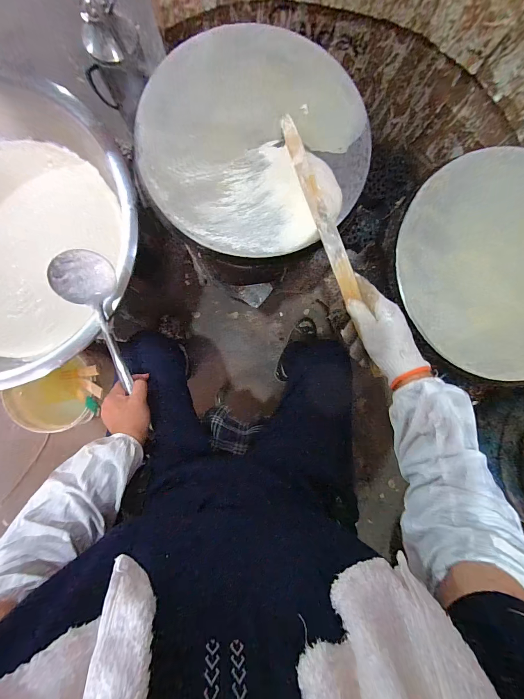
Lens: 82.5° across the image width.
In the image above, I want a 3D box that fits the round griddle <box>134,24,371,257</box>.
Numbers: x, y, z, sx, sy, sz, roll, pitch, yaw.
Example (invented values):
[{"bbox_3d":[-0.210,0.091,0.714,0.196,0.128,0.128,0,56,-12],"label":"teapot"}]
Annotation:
[{"bbox_3d":[-0.006,-0.347,0.493,0.357,0.030,0.372,0,88,-3],"label":"round griddle"}]

